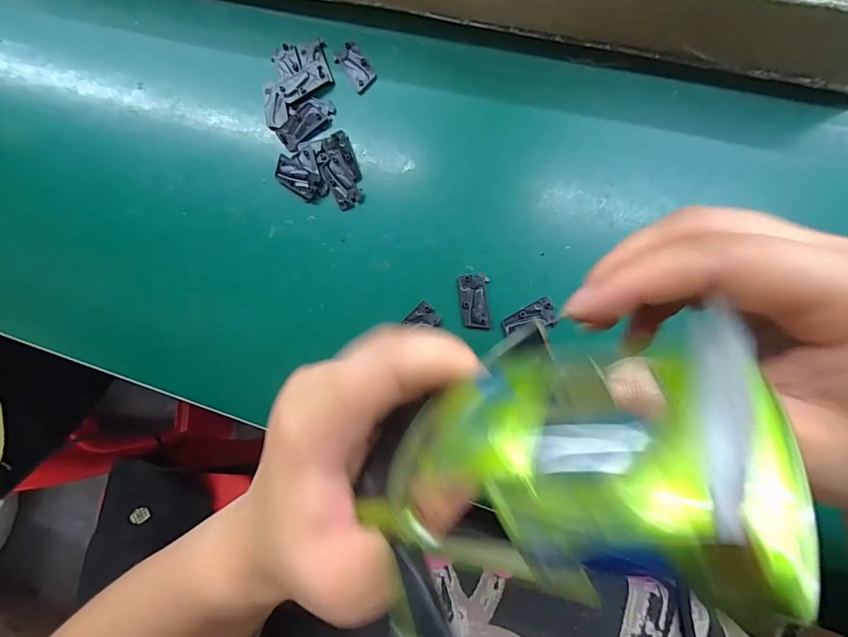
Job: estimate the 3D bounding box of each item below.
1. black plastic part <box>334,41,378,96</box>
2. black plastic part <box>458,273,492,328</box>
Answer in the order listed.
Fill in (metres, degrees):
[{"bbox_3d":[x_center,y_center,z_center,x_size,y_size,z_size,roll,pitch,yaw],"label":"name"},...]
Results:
[{"bbox_3d":[-0.046,-0.167,0.275,0.017,0.004,0.031,-37,83,2],"label":"black plastic part"},{"bbox_3d":[0.032,-0.011,0.259,0.018,0.004,0.033,-3,85,6],"label":"black plastic part"}]

